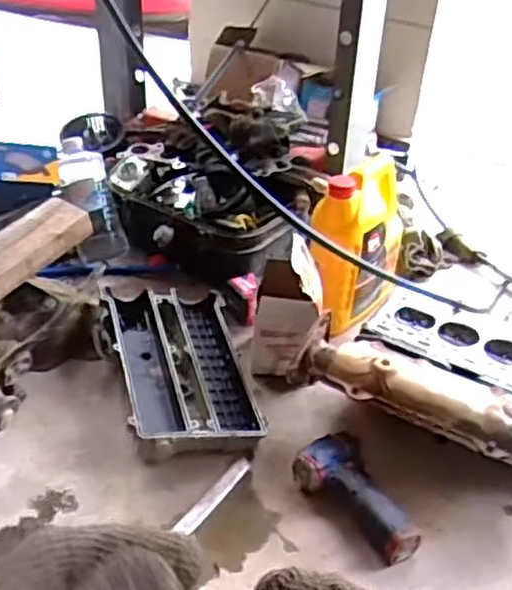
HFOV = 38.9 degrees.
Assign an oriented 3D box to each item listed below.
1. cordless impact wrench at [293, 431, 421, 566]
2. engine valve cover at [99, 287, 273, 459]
[{"bbox_3d":[0.137,0.287,1.018,0.101,0.062,0.200,-14,39,-24],"label":"cordless impact wrench"},{"bbox_3d":[-0.126,0.116,1.196,0.217,0.074,0.360,-7,36,-15],"label":"engine valve cover"}]

